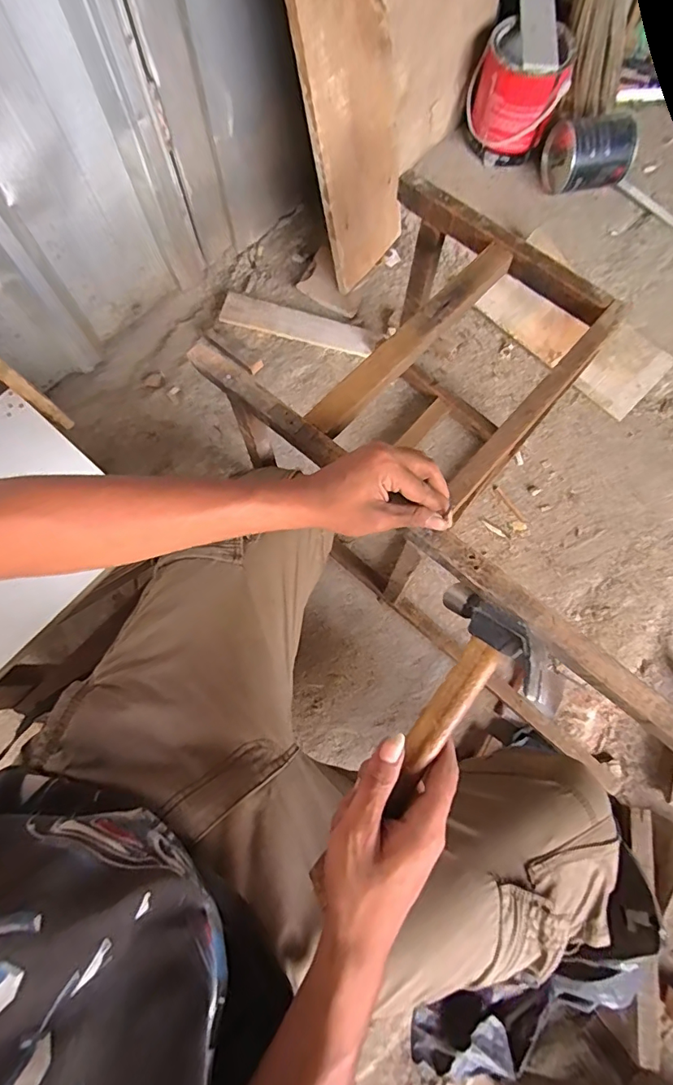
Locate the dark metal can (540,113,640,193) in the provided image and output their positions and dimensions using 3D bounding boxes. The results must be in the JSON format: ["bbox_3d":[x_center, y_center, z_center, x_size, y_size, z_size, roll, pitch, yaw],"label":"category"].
[{"bbox_3d":[0.478,-0.737,0.892,0.137,0.102,0.116,-9,75,-4],"label":"dark metal can"}]

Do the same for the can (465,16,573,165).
[{"bbox_3d":[0.335,-0.841,0.888,0.167,0.154,0.142,12,74,2],"label":"can"}]

